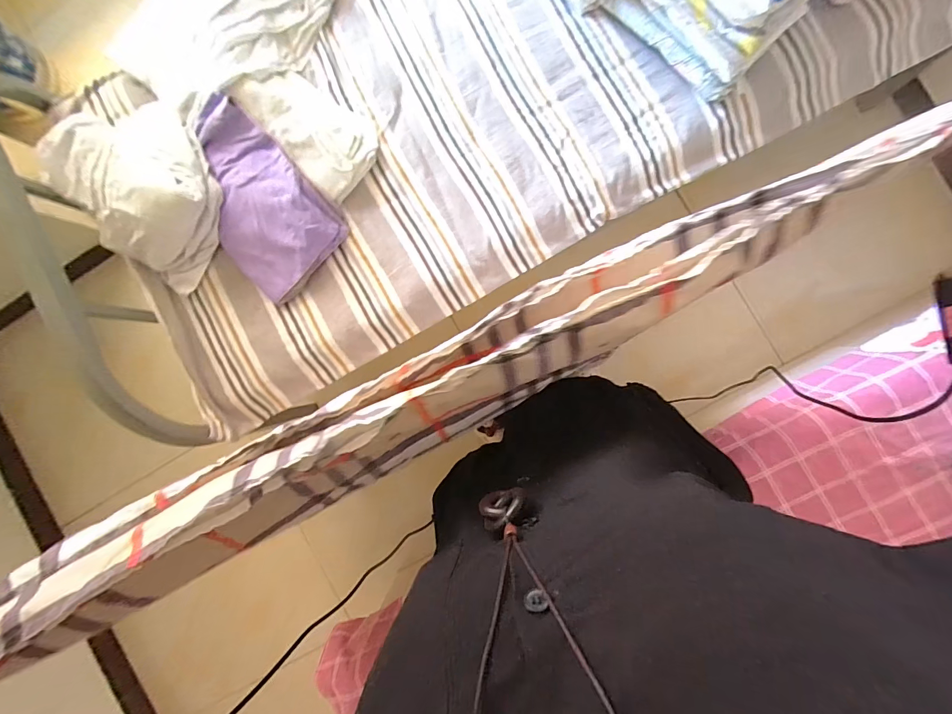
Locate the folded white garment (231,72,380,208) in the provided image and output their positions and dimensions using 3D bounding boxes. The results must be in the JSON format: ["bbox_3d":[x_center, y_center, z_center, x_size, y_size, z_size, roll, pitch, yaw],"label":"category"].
[{"bbox_3d":[-0.346,-0.486,0.859,0.273,0.076,0.173,41,91,3],"label":"folded white garment"}]

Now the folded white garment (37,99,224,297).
[{"bbox_3d":[-0.689,-0.355,0.850,0.312,0.141,0.302,0,89,3],"label":"folded white garment"}]

